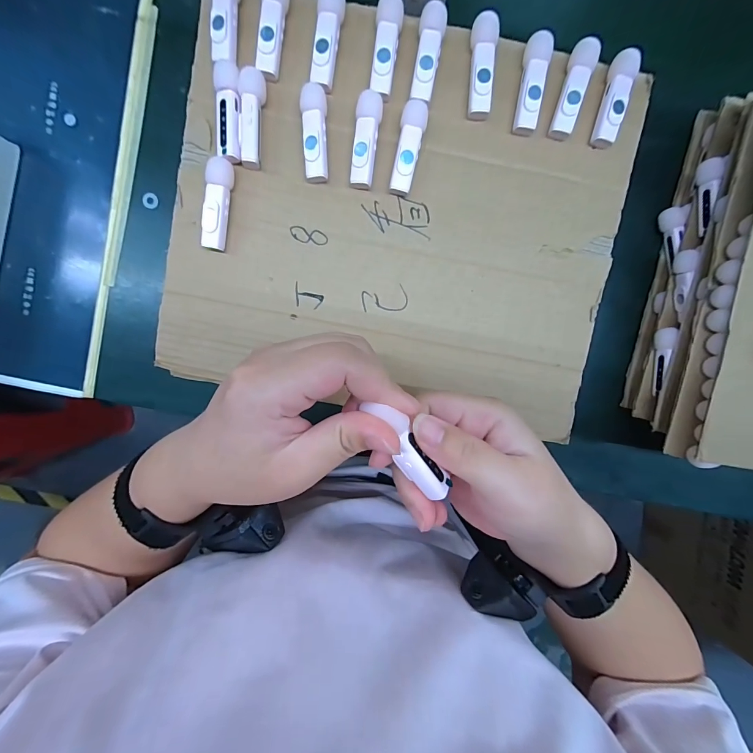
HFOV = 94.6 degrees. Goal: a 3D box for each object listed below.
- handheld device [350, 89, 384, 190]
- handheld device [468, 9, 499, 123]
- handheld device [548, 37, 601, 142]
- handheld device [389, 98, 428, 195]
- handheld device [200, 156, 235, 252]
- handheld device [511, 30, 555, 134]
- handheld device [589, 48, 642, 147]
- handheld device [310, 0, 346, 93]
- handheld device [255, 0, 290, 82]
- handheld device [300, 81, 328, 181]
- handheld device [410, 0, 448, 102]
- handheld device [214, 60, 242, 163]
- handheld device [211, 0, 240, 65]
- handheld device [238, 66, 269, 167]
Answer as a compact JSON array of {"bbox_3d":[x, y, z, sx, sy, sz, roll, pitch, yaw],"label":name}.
[{"bbox_3d":[-0.008,-0.177,0.262,0.018,0.016,0.063,7,95,-1],"label":"handheld device"},{"bbox_3d":[0.077,-0.226,0.257,0.018,0.017,0.064,3,95,0],"label":"handheld device"},{"bbox_3d":[0.147,-0.215,0.260,0.018,0.016,0.065,16,95,-1],"label":"handheld device"},{"bbox_3d":[0.024,-0.170,0.262,0.018,0.017,0.062,12,95,-1],"label":"handheld device"},{"bbox_3d":[-0.120,-0.130,0.265,0.016,0.017,0.064,8,95,-1],"label":"handheld device"},{"bbox_3d":[0.115,-0.215,0.258,0.017,0.016,0.063,6,95,0],"label":"handheld device"},{"bbox_3d":[0.178,-0.208,0.261,0.016,0.018,0.063,13,95,-1],"label":"handheld device"},{"bbox_3d":[-0.035,-0.243,0.252,0.018,0.016,0.063,9,95,-1],"label":"handheld device"},{"bbox_3d":[-0.075,-0.250,0.250,0.015,0.019,0.060,11,95,-1],"label":"handheld device"},{"bbox_3d":[-0.045,-0.180,0.261,0.018,0.017,0.062,-2,95,0],"label":"handheld device"},{"bbox_3d":[0.037,-0.233,0.254,0.018,0.020,0.058,7,95,-1],"label":"handheld device"},{"bbox_3d":[-0.108,-0.193,0.258,0.018,0.015,0.064,1,95,0],"label":"handheld device"},{"bbox_3d":[-0.108,-0.255,0.247,0.017,0.016,0.060,8,95,-1],"label":"handheld device"},{"bbox_3d":[-0.092,-0.191,0.259,0.016,0.018,0.063,6,95,0],"label":"handheld device"}]

